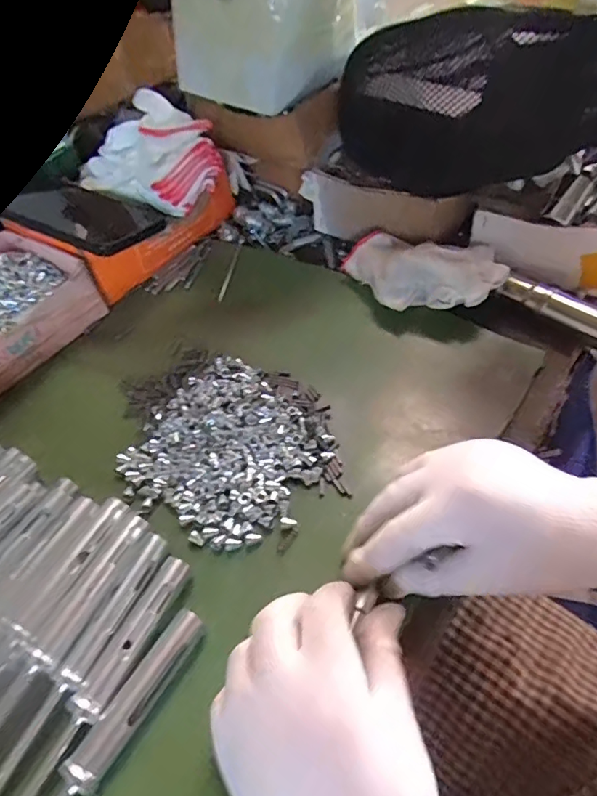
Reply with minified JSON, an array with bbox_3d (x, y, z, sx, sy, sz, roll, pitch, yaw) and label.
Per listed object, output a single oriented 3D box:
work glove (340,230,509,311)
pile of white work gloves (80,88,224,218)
[{"bbox_3d":[0.101,-0.104,0.432,0.135,0.047,0.075,15,53,18],"label":"work glove"},{"bbox_3d":[-0.147,-0.243,0.502,0.162,0.061,0.093,29,58,26],"label":"pile of white work gloves"}]

